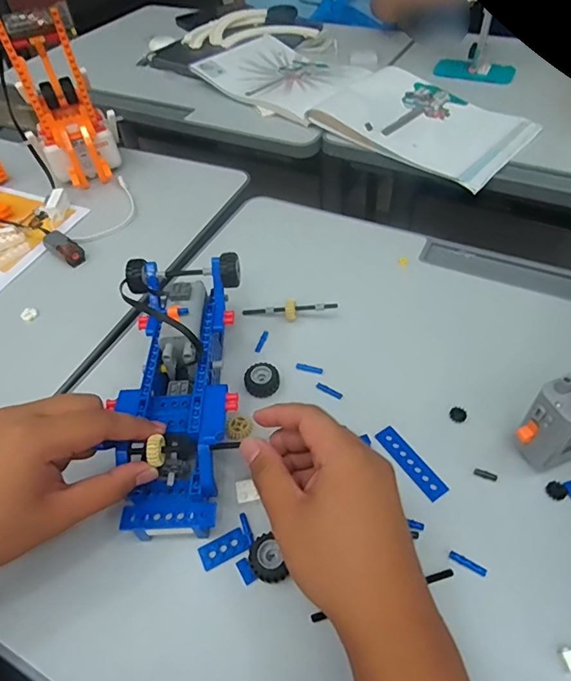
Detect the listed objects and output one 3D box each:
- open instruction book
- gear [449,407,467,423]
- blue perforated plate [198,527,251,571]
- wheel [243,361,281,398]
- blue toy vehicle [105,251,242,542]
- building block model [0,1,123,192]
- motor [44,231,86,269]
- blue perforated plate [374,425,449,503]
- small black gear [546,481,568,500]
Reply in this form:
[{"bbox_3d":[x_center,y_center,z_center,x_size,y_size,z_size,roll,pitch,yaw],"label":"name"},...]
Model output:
[{"bbox_3d":[0.105,-0.381,0.731,0.524,0.035,0.202,32,60,28],"label":"open instruction book"},{"bbox_3d":[0.138,0.059,0.379,0.013,0.006,0.011,27,57,26],"label":"gear"},{"bbox_3d":[-0.042,0.141,0.323,0.033,0.004,0.016,-24,52,-15],"label":"blue perforated plate"},{"bbox_3d":[-0.020,0.035,0.405,0.030,0.011,0.032,-3,50,3],"label":"wheel"},{"bbox_3d":[-0.080,0.033,0.365,0.089,0.052,0.214,-5,62,1],"label":"blue toy vehicle"},{"bbox_3d":[-0.265,-0.281,0.575,0.097,0.185,0.067,-17,50,-9],"label":"building block model"},{"bbox_3d":[-0.249,-0.105,0.532,0.050,0.020,0.023,37,61,16],"label":"motor"},{"bbox_3d":[0.094,0.091,0.356,0.017,0.004,0.062,-30,53,-19],"label":"blue perforated plate"},{"bbox_3d":[0.191,0.105,0.333,0.012,0.006,0.013,-3,50,3],"label":"small black gear"}]

